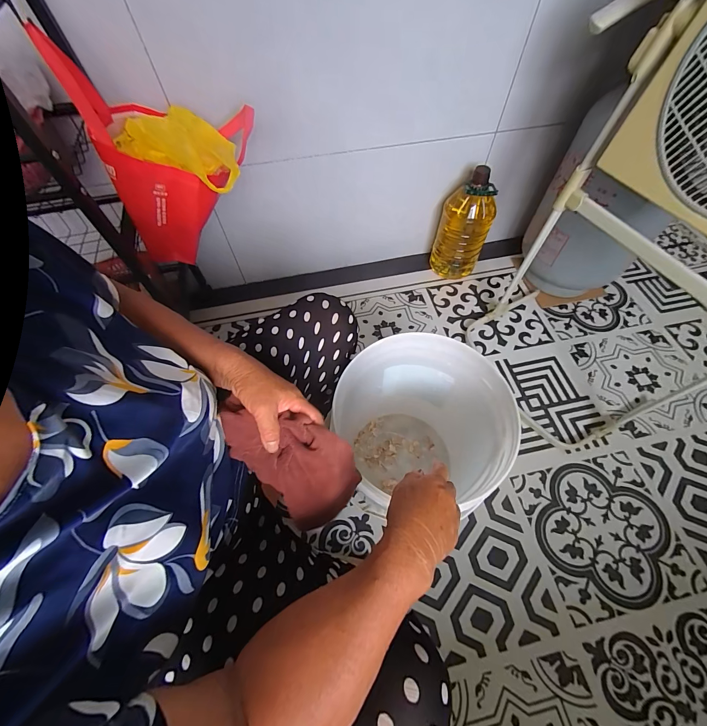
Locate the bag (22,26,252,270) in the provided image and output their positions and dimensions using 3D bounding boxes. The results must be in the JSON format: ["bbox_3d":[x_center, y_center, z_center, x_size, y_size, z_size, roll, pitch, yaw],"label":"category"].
[{"bbox_3d":[-0.328,-0.387,0.621,0.261,0.332,0.162,-3,60,1],"label":"bag"}]

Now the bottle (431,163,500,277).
[{"bbox_3d":[0.355,-0.448,1.031,0.155,0.347,0.155,15,62,11],"label":"bottle"}]

